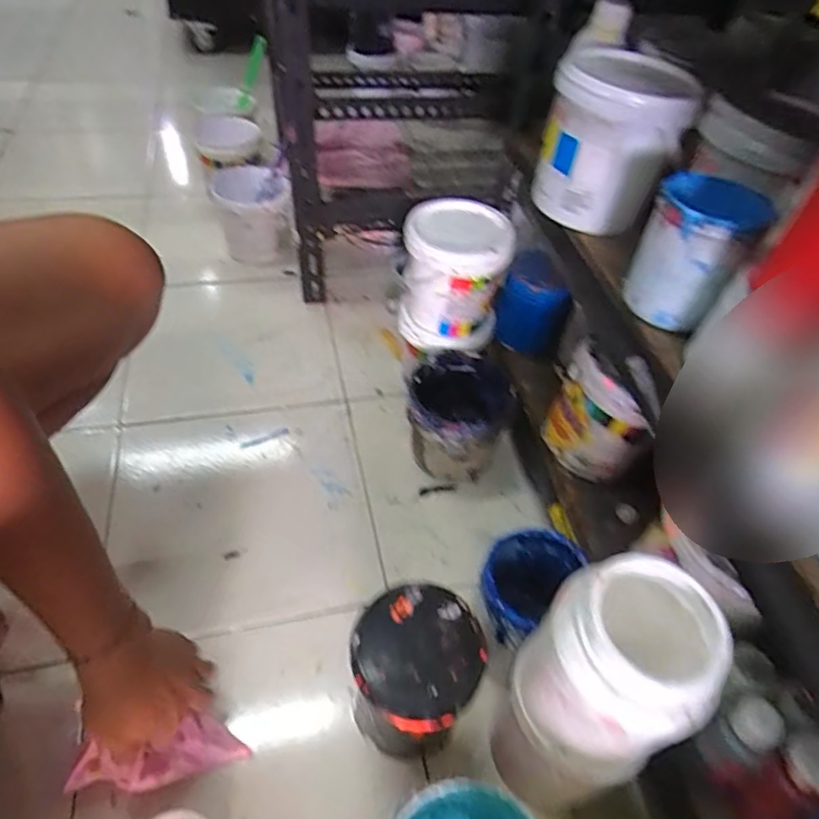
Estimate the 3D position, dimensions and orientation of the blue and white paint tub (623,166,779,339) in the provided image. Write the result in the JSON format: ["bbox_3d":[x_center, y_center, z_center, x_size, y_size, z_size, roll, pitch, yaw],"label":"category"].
[{"bbox_3d":[0.210,-0.114,0.435,0.073,0.096,0.068,20,49,11],"label":"blue and white paint tub"}]

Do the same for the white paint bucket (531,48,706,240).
[{"bbox_3d":[0.183,-0.249,0.539,0.115,0.121,0.114,11,48,4],"label":"white paint bucket"}]

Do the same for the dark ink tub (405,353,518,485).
[{"bbox_3d":[0.060,0.015,0.731,0.114,0.119,0.122,3,48,-4],"label":"dark ink tub"}]

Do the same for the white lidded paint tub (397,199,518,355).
[{"bbox_3d":[0.054,-0.168,0.728,0.120,0.139,0.125,8,48,1],"label":"white lidded paint tub"}]

